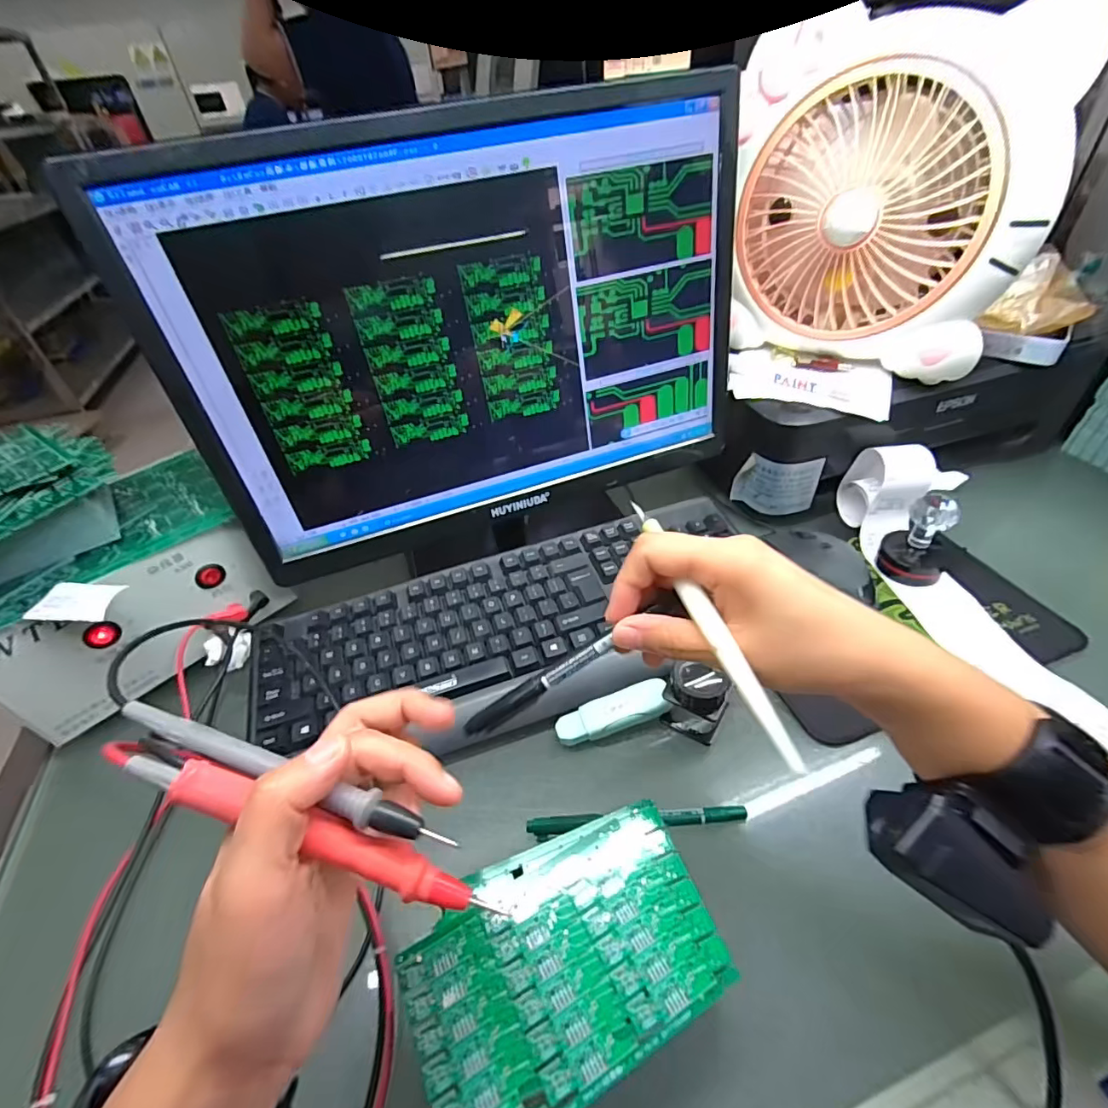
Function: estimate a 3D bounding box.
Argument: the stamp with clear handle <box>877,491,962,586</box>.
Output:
[{"bbox_3d":[0.321,-0.017,0.454,0.049,0.075,0.045,28,52,32],"label":"stamp with clear handle"}]

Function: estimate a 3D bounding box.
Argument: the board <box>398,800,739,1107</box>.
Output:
[{"bbox_3d":[0.005,0.191,0.252,0.144,0.006,0.096,-23,45,-18],"label":"board"}]

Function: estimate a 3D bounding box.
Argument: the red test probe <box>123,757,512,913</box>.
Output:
[{"bbox_3d":[-0.083,0.098,0.184,0.136,0.014,0.016,19,46,3],"label":"red test probe"}]

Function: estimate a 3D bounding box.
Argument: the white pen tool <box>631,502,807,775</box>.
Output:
[{"bbox_3d":[0.069,0.030,0.236,0.008,0.006,0.139,-16,51,-10],"label":"white pen tool"}]

